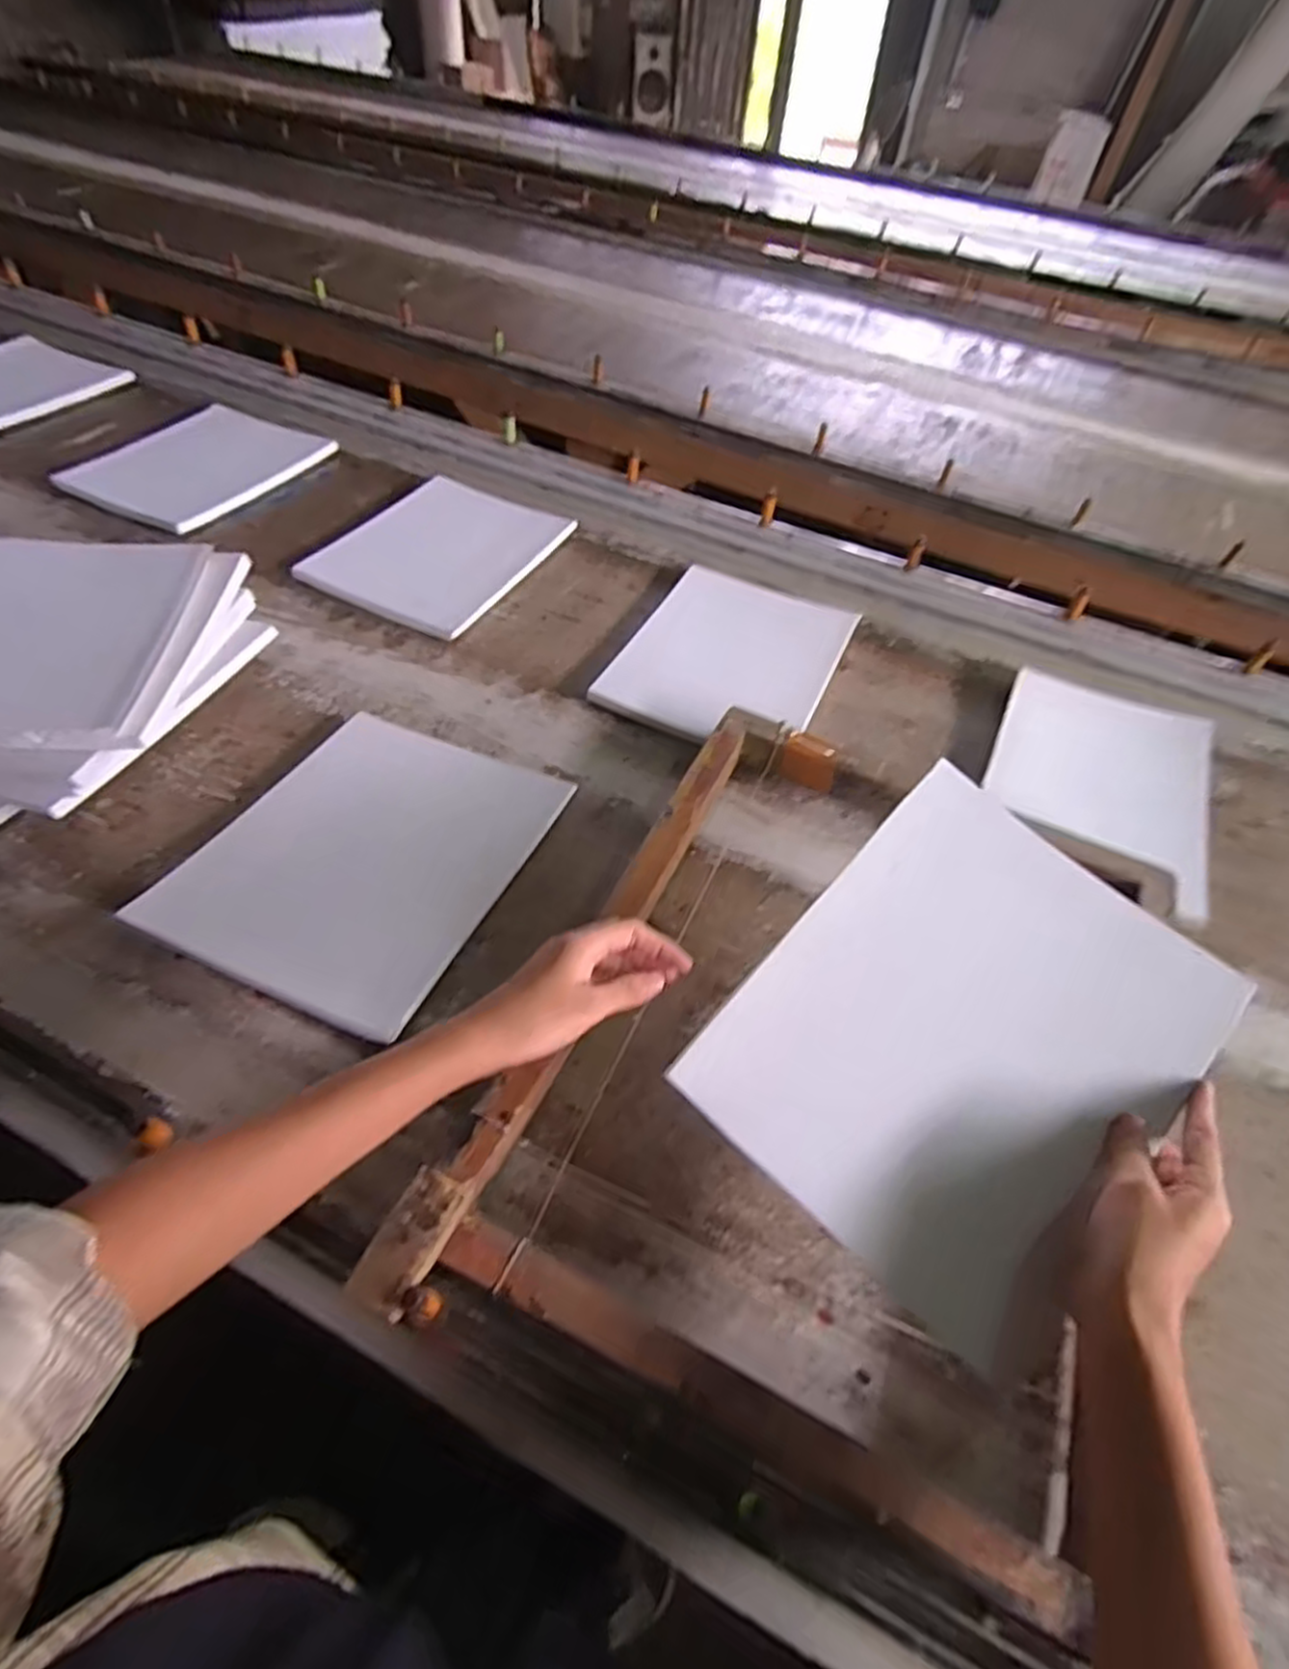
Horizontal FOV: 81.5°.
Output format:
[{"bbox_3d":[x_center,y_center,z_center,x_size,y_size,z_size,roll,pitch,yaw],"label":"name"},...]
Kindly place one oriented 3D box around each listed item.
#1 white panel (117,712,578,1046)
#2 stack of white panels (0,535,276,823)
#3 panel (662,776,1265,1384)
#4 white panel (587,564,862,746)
[{"bbox_3d":[-0.220,0.012,0.615,0.224,0.011,0.274,23,51,9],"label":"white panel"},{"bbox_3d":[-0.515,-0.151,0.672,0.245,0.088,0.316,9,50,2],"label":"stack of white panels"},{"bbox_3d":[0.180,0.114,0.428,0.214,0.015,0.257,41,79,15],"label":"panel"},{"bbox_3d":[0.097,-0.195,0.817,0.209,0.022,0.270,23,52,13],"label":"white panel"}]

